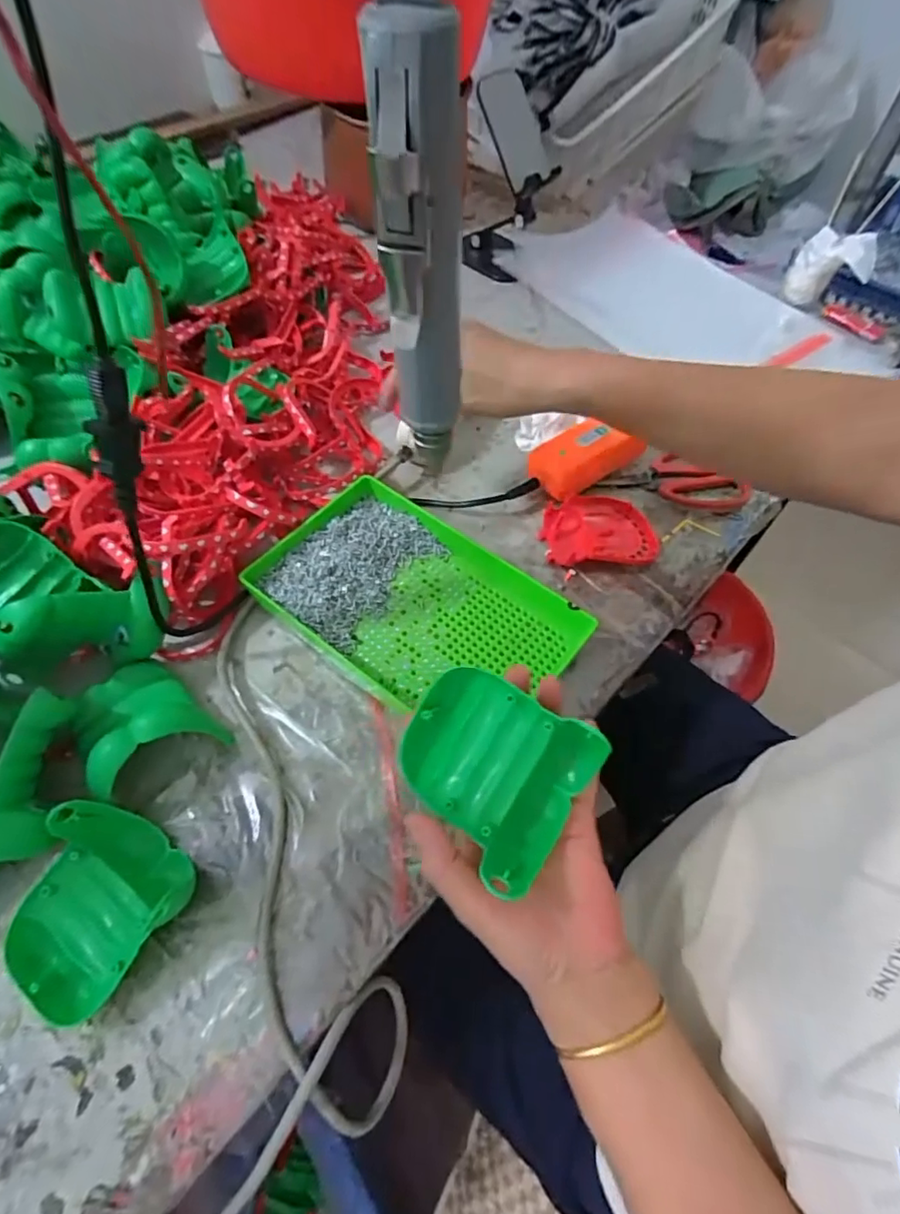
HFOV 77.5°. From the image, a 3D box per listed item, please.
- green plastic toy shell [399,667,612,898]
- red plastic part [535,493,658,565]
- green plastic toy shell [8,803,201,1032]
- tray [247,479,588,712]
[{"bbox_3d":[0.023,0.083,0.303,0.099,0.042,0.087,32,92,19],"label":"green plastic toy shell"},{"bbox_3d":[0.136,-0.070,0.505,0.104,0.026,0.080,-3,58,-4],"label":"red plastic part"},{"bbox_3d":[-0.206,0.175,0.323,0.090,0.052,0.096,32,62,17],"label":"green plastic toy shell"},{"bbox_3d":[-0.026,-0.001,0.450,0.240,0.034,0.151,32,62,16],"label":"tray"}]

